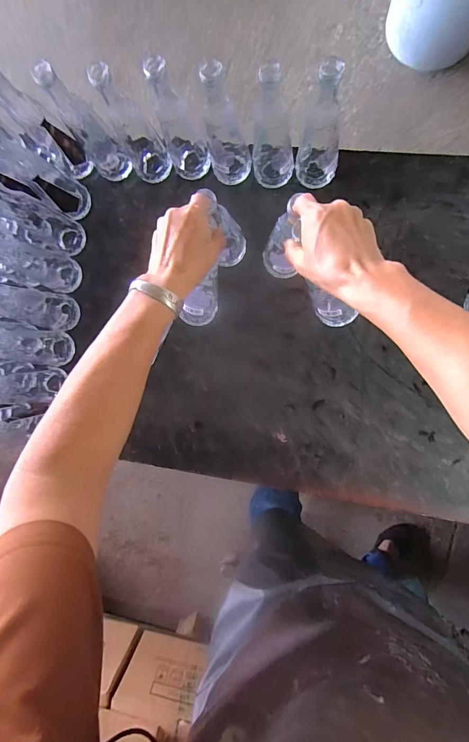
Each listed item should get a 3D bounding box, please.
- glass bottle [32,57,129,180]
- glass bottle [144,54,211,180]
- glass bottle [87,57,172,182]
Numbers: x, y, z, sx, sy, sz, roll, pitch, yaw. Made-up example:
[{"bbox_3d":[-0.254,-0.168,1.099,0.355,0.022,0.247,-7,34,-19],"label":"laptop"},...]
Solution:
[{"bbox_3d":[-0.233,-0.378,0.542,0.050,0.205,0.056,45,97,3],"label":"glass bottle"},{"bbox_3d":[-0.089,-0.375,0.524,0.064,0.217,0.060,0,93,8],"label":"glass bottle"},{"bbox_3d":[-0.162,-0.378,0.535,0.062,0.214,0.057,0,93,8],"label":"glass bottle"}]

